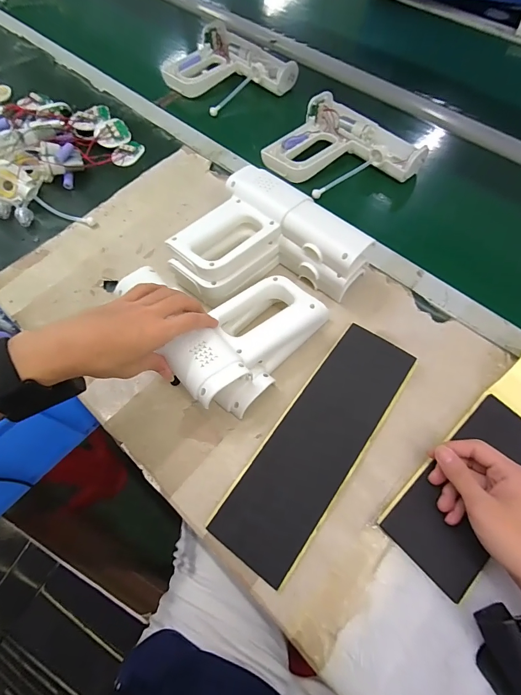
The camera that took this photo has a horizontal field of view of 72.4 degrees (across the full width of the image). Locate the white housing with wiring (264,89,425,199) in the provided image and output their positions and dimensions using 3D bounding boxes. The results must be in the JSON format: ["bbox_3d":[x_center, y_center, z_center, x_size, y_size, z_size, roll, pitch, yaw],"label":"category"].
[{"bbox_3d":[0.139,-0.322,0.589,0.217,0.046,0.178,38,71,18],"label":"white housing with wiring"}]

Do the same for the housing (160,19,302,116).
[{"bbox_3d":[-0.063,-0.542,0.704,0.221,0.054,0.181,35,70,17],"label":"housing"}]

